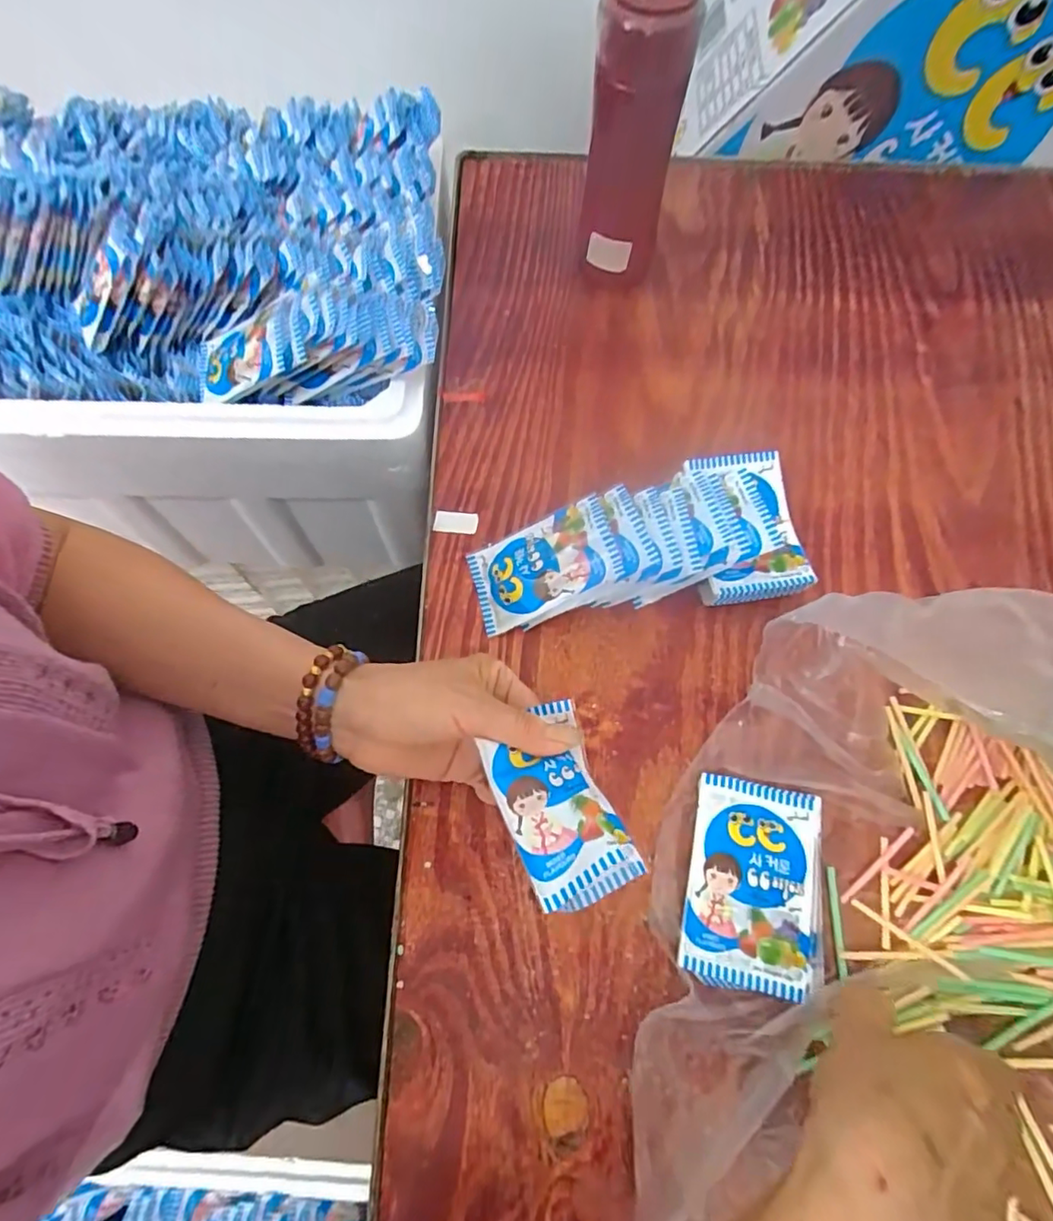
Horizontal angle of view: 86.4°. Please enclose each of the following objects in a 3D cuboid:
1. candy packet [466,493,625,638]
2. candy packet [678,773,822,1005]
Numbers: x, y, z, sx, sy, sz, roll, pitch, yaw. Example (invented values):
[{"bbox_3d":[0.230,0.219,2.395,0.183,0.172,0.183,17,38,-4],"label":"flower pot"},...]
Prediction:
[{"bbox_3d":[0.009,-0.030,0.383,0.102,0.008,0.062,-24,70,20],"label":"candy packet"},{"bbox_3d":[0.129,0.155,0.322,0.072,0.018,0.108,13,69,5],"label":"candy packet"}]

